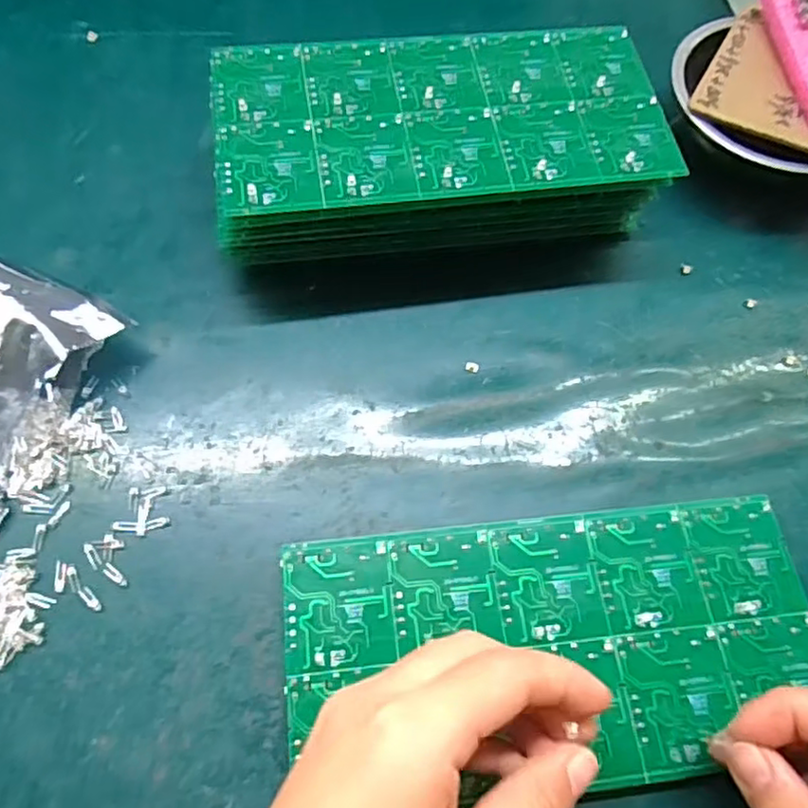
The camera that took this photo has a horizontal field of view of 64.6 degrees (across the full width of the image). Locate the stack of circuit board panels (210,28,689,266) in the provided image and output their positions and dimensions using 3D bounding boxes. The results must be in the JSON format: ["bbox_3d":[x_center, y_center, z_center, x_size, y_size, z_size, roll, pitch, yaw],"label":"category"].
[{"bbox_3d":[0.017,-0.133,0.348,0.235,0.065,0.116,-6,65,-6],"label":"stack of circuit board panels"}]

